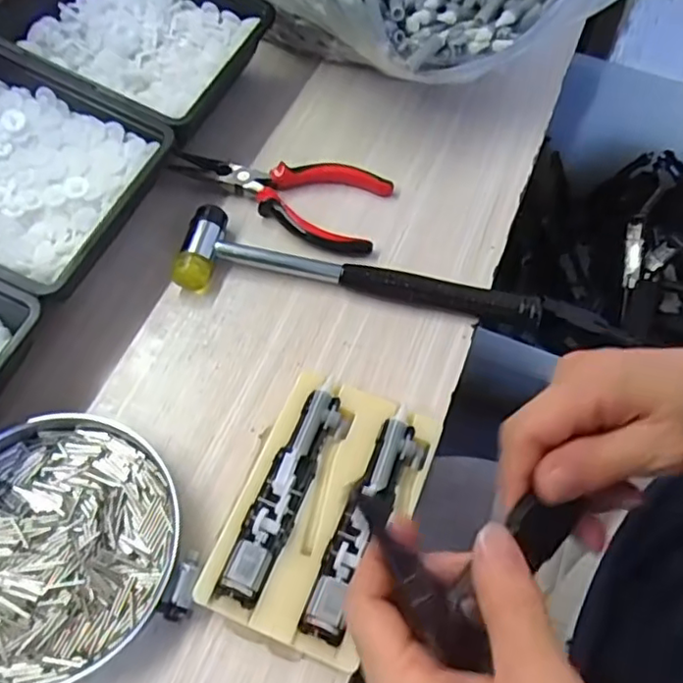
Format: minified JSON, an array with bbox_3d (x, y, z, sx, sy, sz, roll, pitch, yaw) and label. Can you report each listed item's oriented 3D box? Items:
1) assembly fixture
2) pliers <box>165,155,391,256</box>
[{"bbox_3d":[-0.009,0.090,0.337,0.086,0.028,0.136,20,63,9],"label":"assembly fixture"},{"bbox_3d":[-0.046,-0.109,0.446,0.154,0.015,0.067,17,62,7],"label":"pliers"}]

